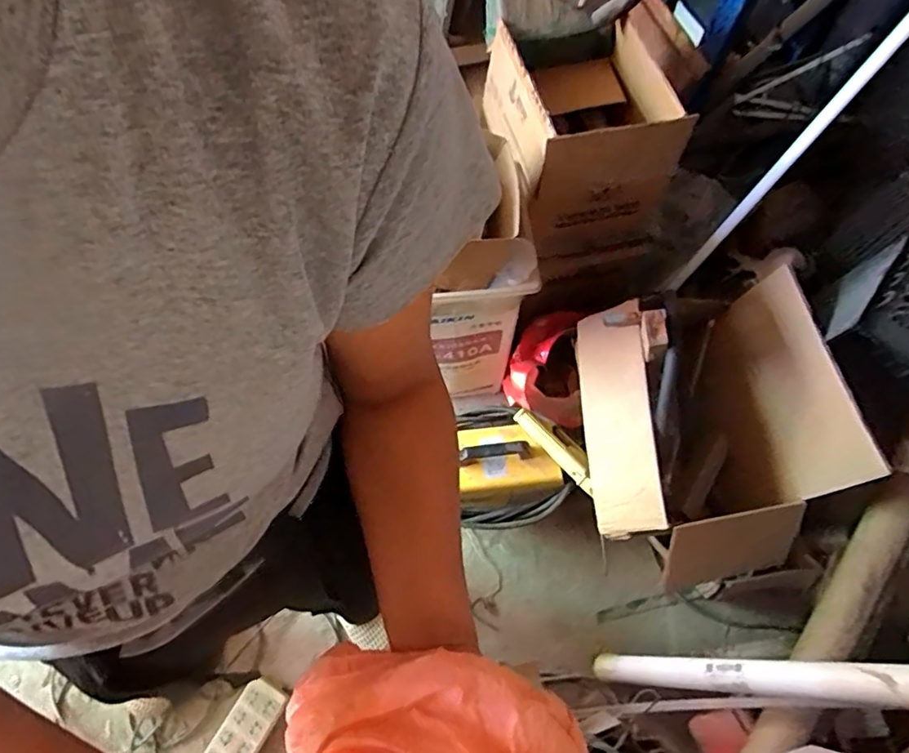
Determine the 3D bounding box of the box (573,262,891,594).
[{"bbox_3d":[0.478,0.126,1.128,0.464,0.421,0.544,-10,65,-6],"label":"box"}]

